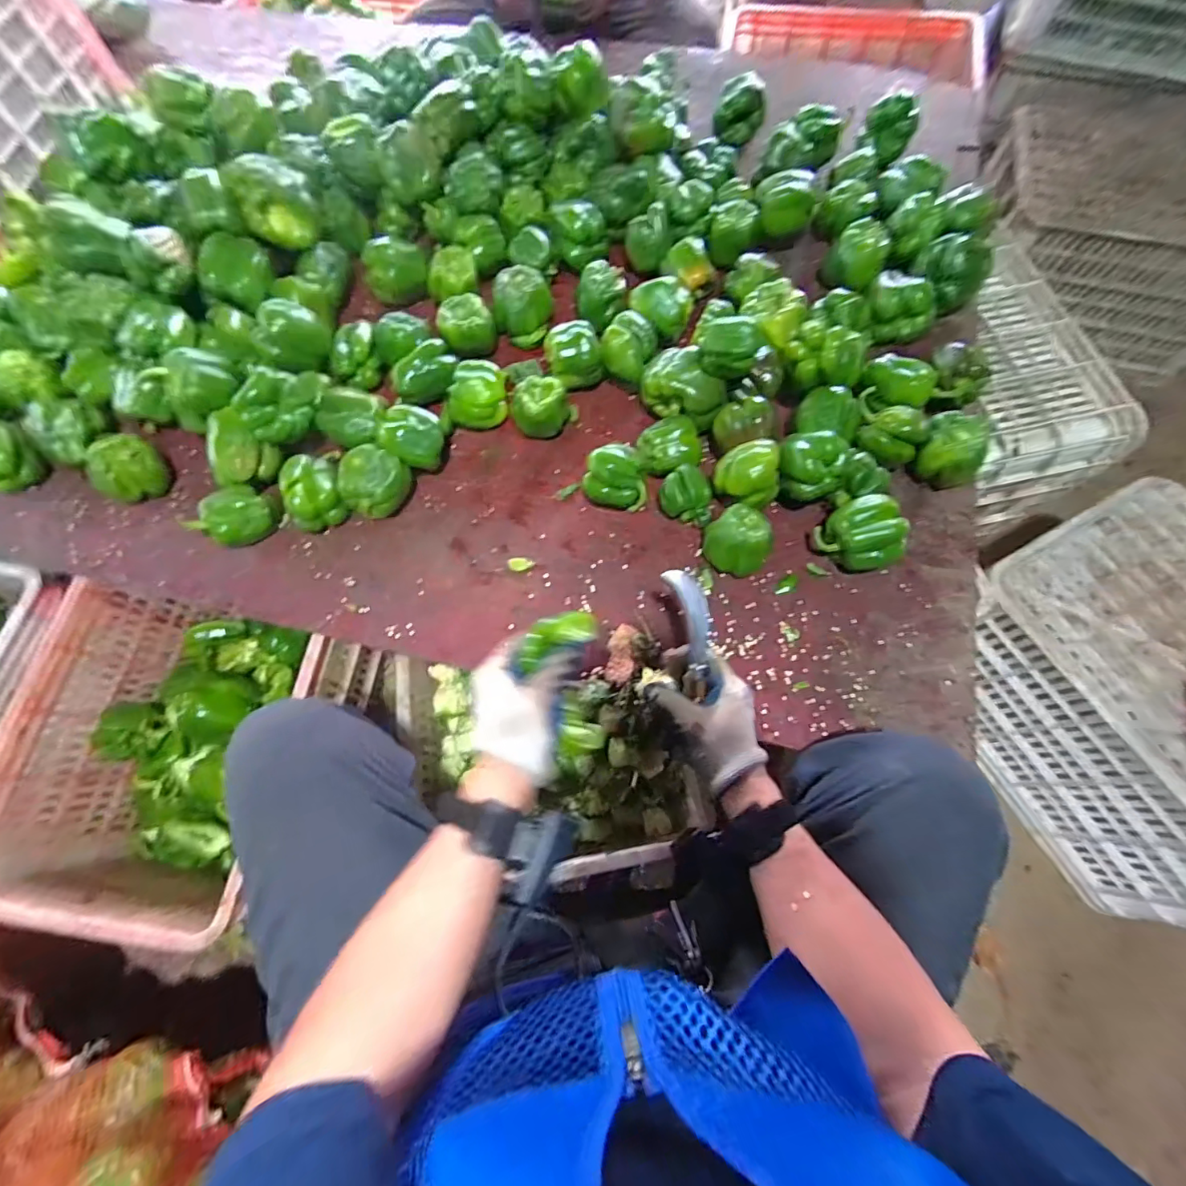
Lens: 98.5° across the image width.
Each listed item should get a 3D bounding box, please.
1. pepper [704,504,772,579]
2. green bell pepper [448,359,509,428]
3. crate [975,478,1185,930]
[{"bbox_3d":[0.169,-0.059,0.598,0.071,0.065,0.074,4,70,2],"label":"pepper"},{"bbox_3d":[-0.149,-0.259,0.660,0.076,0.061,0.067,-9,70,-3],"label":"green bell pepper"},{"bbox_3d":[0.793,0.148,0.744,0.355,0.276,0.505,-29,72,-9],"label":"crate"}]

